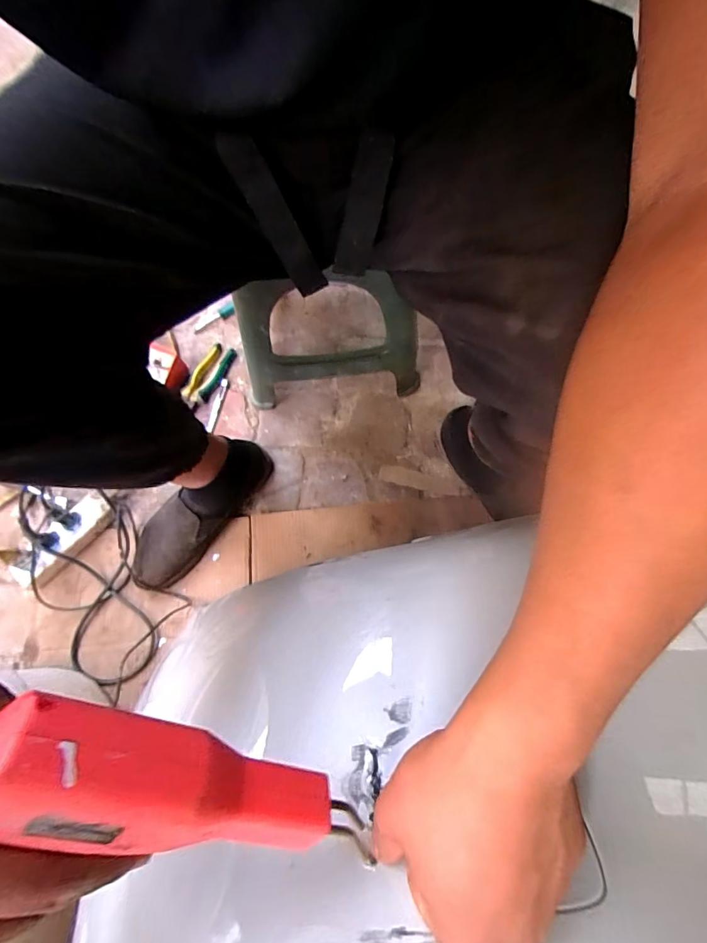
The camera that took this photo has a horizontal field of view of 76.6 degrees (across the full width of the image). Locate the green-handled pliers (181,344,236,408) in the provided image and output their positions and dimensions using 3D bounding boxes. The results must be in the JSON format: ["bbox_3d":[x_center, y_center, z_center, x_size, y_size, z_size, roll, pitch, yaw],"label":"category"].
[{"bbox_3d":[-0.271,-0.178,0.835,0.054,0.025,0.134,24,74,10],"label":"green-handled pliers"}]

